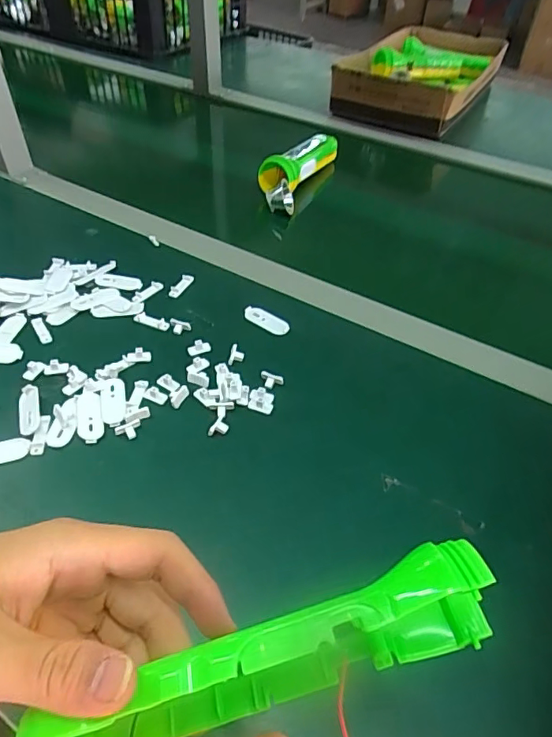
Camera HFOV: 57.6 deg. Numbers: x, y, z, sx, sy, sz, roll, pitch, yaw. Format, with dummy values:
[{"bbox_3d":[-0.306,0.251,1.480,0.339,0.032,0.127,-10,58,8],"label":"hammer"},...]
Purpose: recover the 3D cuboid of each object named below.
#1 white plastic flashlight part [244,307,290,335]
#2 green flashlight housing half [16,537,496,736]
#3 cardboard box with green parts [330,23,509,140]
[{"bbox_3d":[-0.009,-0.048,0.493,0.050,0.004,0.017,30,52,24],"label":"white plastic flashlight part"},{"bbox_3d":[-0.004,0.103,0.174,0.159,0.058,0.021,-25,46,4],"label":"green flashlight housing half"},{"bbox_3d":[0.300,-0.585,0.996,0.231,0.087,0.476,23,47,20],"label":"cardboard box with green parts"}]

